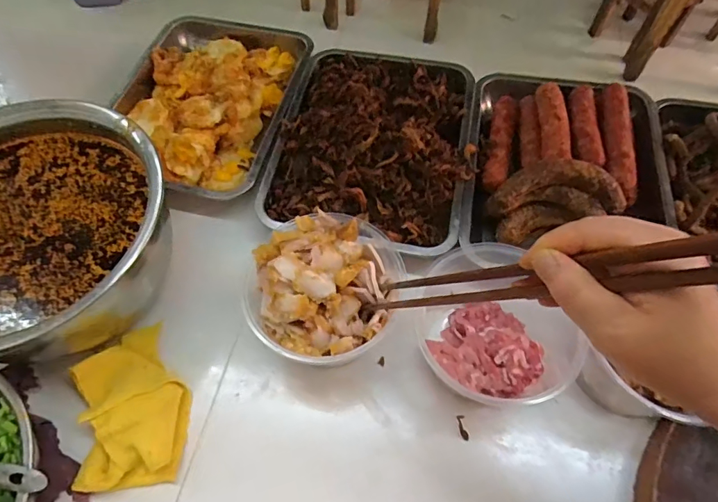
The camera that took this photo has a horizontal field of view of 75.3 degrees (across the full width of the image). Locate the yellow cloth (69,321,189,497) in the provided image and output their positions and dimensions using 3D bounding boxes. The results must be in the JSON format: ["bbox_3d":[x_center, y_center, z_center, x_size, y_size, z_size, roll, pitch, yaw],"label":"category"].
[{"bbox_3d":[-0.246,0.165,0.498,0.111,0.046,0.160,-13,61,-7],"label":"yellow cloth"}]

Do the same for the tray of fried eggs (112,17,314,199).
[{"bbox_3d":[-0.236,-0.238,0.721,0.270,0.047,0.362,12,61,6],"label":"tray of fried eggs"}]

